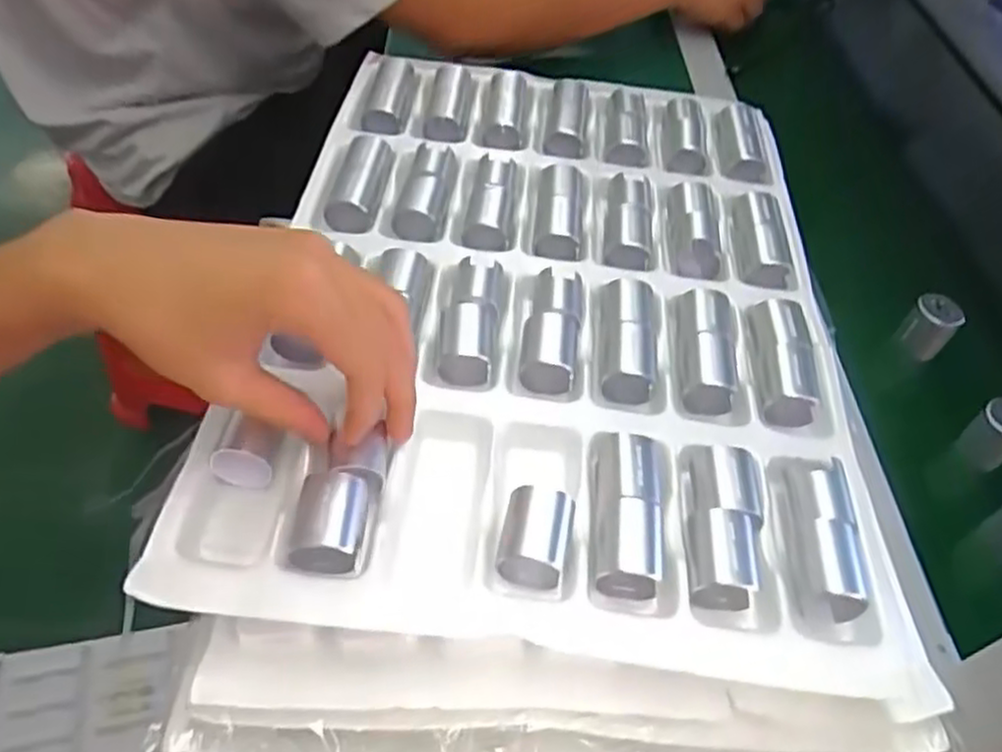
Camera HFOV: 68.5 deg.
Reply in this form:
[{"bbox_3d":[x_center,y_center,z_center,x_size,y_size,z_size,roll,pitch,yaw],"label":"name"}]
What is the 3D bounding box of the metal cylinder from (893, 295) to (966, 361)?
[{"bbox_3d":[0.298,-0.034,0.512,0.034,0.039,0.029,-35,63,-30],"label":"metal cylinder"}]

